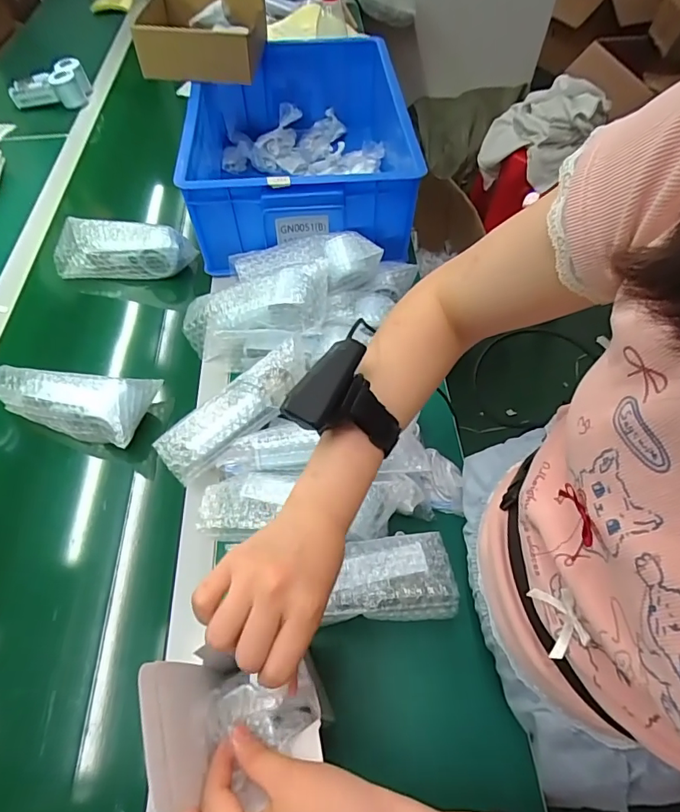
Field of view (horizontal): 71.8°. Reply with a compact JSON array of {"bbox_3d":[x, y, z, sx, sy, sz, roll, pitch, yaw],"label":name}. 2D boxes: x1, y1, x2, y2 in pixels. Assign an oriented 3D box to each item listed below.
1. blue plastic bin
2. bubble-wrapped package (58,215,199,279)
[{"bbox_3d":[-0.062,-0.459,0.828,0.365,0.171,0.476,-2,57,-2],"label":"blue plastic bin"},{"bbox_3d":[-0.350,-0.256,0.759,0.202,0.071,0.072,0,57,-1],"label":"bubble-wrapped package"}]

